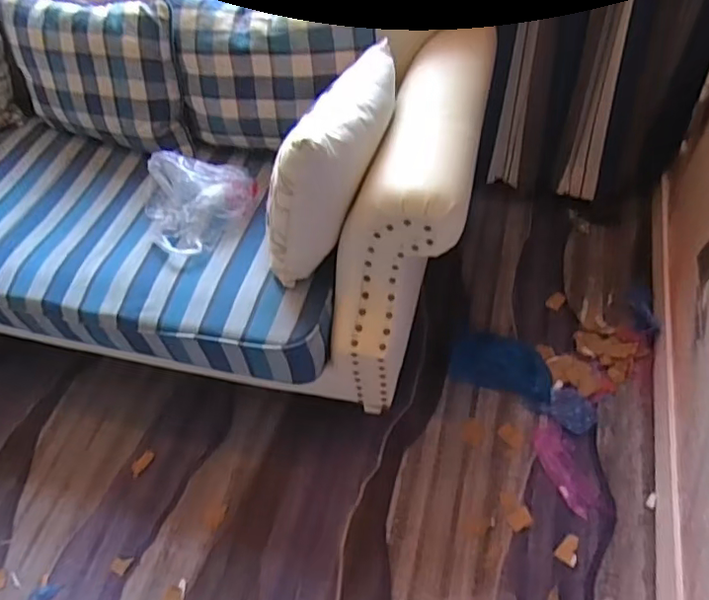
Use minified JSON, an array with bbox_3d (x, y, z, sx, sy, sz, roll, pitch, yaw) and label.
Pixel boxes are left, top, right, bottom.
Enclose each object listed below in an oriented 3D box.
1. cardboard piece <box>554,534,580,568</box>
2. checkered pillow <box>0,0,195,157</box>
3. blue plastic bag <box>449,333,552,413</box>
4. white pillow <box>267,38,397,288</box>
[{"bbox_3d":[0.446,0.517,1.175,0.042,0.004,0.062,32,63,25],"label":"cardboard piece"},{"bbox_3d":[-0.610,-0.565,1.373,0.478,0.336,0.140,17,35,12],"label":"checkered pillow"},{"bbox_3d":[0.374,0.161,1.423,0.251,0.025,0.164,18,57,17],"label":"blue plastic bag"},{"bbox_3d":[-0.012,-0.272,1.077,0.134,0.293,0.423,24,60,21],"label":"white pillow"}]

